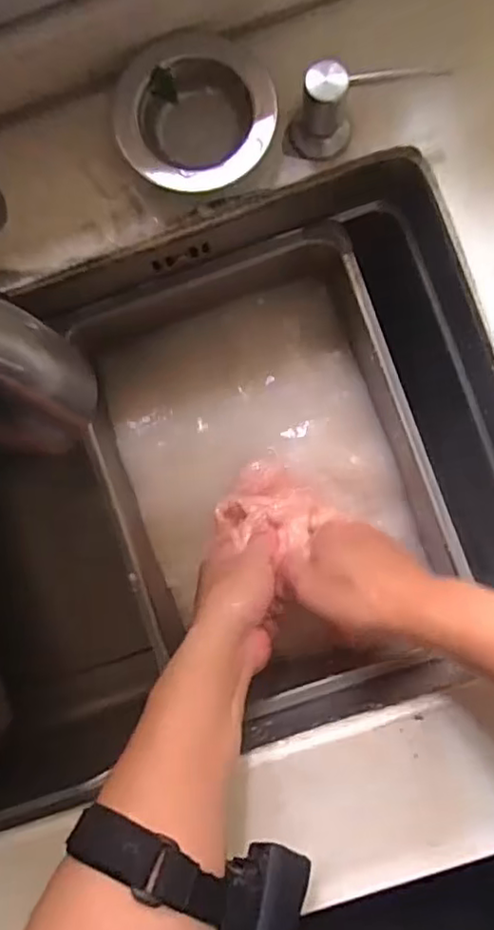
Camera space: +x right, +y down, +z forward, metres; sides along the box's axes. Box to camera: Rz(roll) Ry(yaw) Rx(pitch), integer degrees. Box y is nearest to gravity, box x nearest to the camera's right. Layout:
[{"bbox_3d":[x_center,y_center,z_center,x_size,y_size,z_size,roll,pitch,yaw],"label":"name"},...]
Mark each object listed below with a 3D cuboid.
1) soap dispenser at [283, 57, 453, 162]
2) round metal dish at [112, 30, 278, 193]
[{"bbox_3d":[0.072,-0.240,0.385,0.094,0.064,0.035,-12,87,2],"label":"soap dispenser"},{"bbox_3d":[-0.036,-0.242,0.410,0.105,0.032,0.112,0,87,4],"label":"round metal dish"}]

